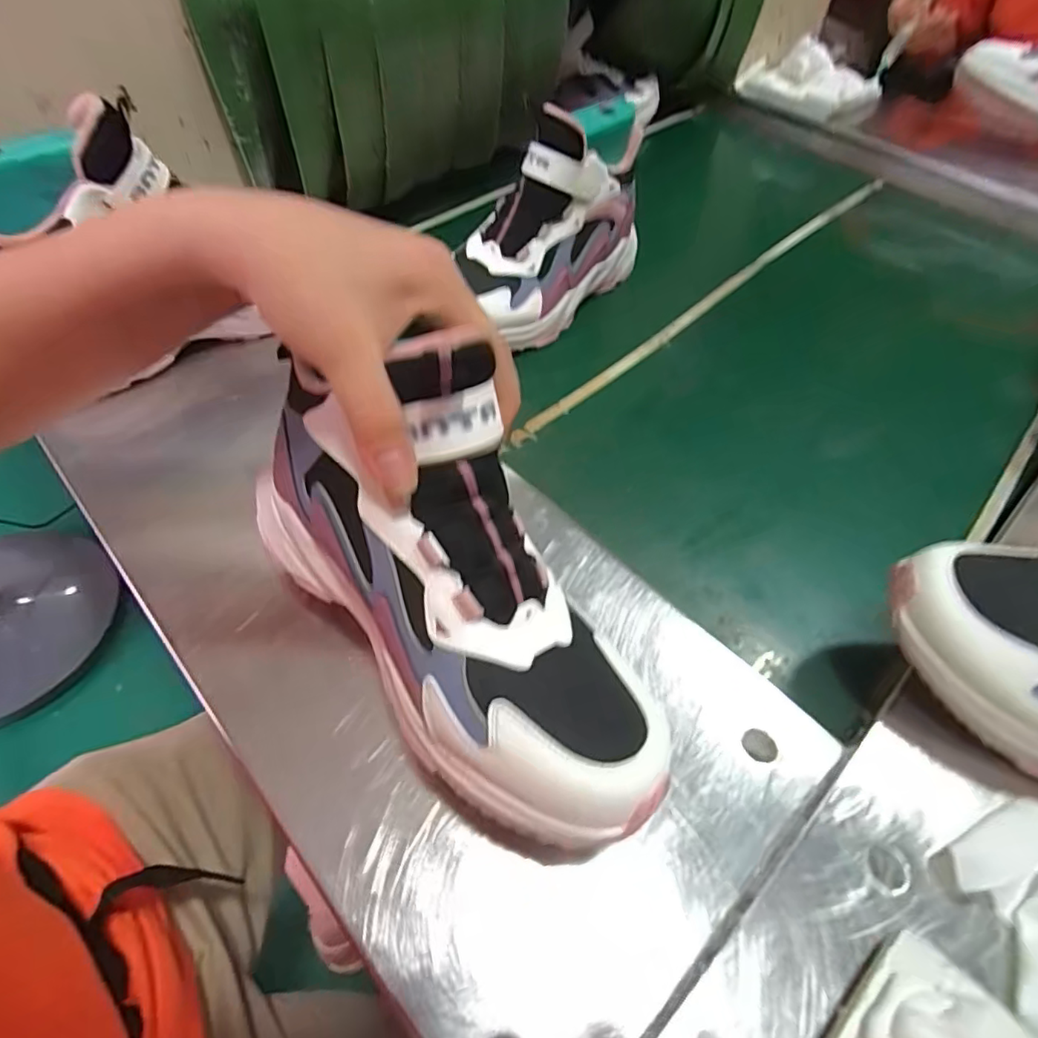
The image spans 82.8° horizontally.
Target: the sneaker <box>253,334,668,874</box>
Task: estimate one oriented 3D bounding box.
[{"bbox_3d":[-0.033,0.016,0.248,0.087,0.134,0.239,-33,60,-26],"label":"sneaker"}]

